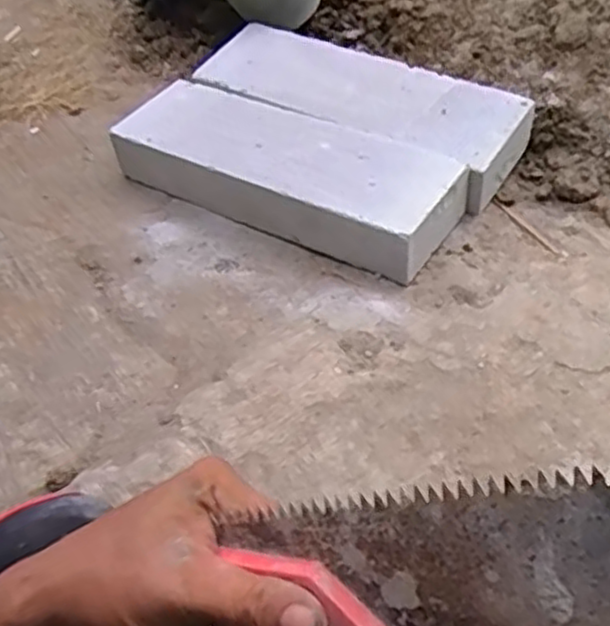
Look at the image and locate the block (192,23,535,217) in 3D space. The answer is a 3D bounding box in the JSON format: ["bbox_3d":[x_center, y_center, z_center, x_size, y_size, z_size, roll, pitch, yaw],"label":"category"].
[{"bbox_3d":[0.088,-0.366,1.297,0.594,0.096,0.220,23,58,22],"label":"block"}]

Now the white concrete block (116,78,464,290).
[{"bbox_3d":[-0.039,-0.245,1.226,0.600,0.113,0.204,23,53,21],"label":"white concrete block"}]

